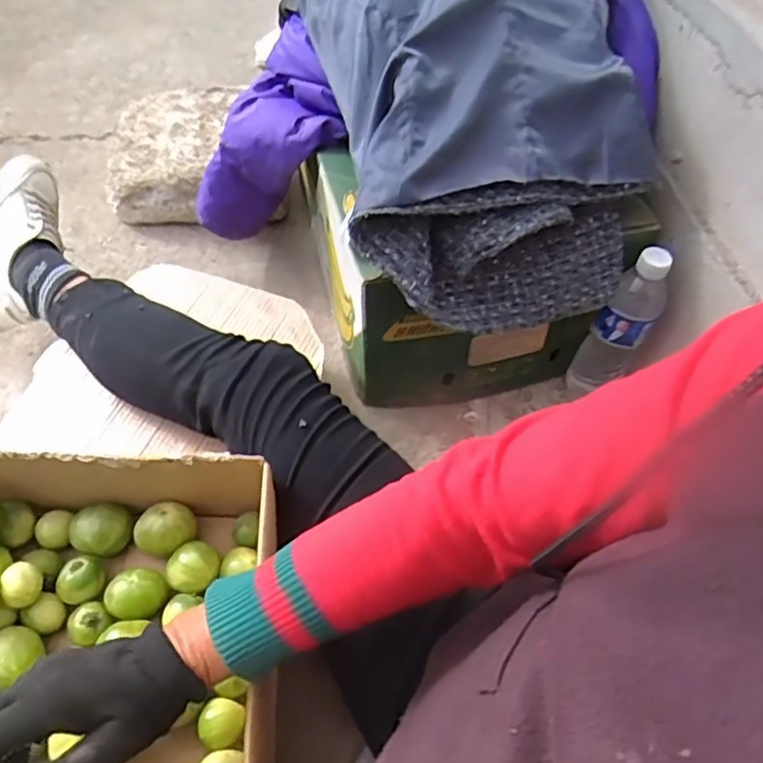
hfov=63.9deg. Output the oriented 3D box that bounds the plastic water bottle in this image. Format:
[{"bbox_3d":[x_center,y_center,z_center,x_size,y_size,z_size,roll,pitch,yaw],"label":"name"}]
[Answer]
[{"bbox_3d":[0.270,-0.057,0.699,0.056,0.202,0.050,30,56,17],"label":"plastic water bottle"}]

